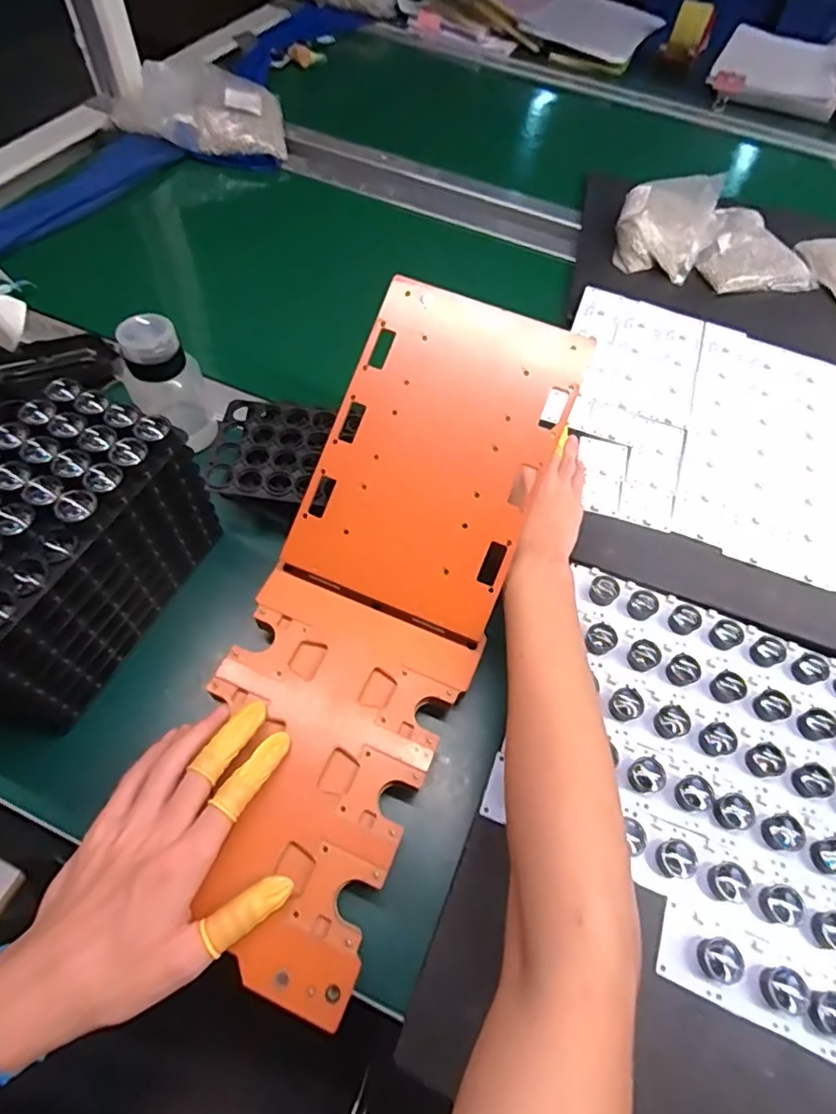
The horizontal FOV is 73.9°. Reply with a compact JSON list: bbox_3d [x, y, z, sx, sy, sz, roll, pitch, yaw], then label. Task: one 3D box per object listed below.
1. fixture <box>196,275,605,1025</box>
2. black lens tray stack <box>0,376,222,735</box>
[{"bbox_3d":[-0.025,0.028,0.383,0.167,0.073,0.452,17,78,5],"label":"fixture"},{"bbox_3d":[-0.240,0.004,0.379,0.102,0.138,0.198,23,61,9],"label":"black lens tray stack"}]

